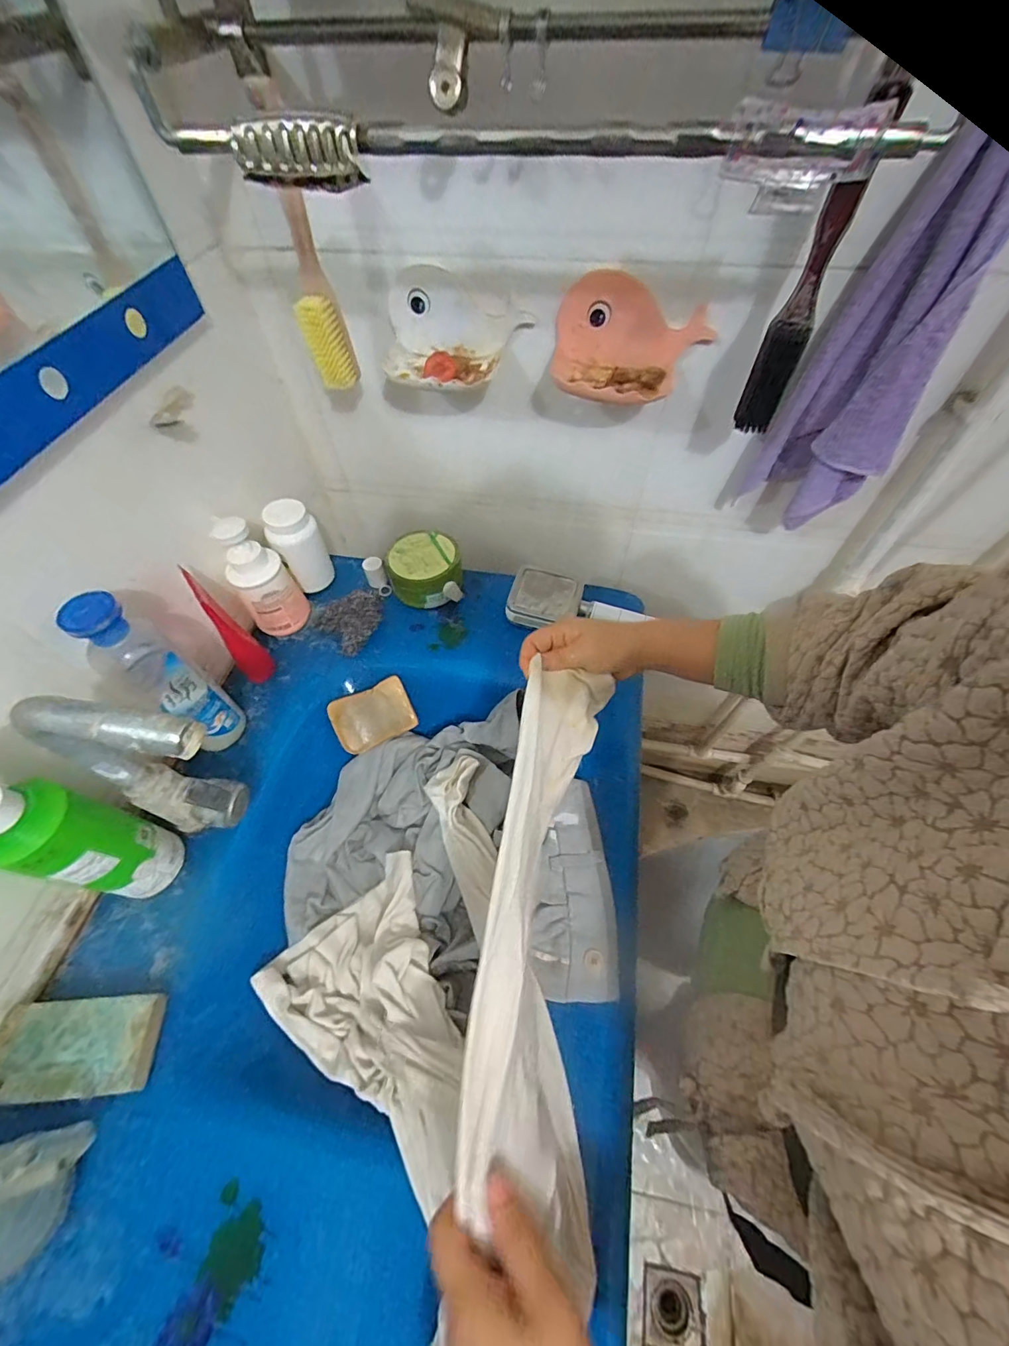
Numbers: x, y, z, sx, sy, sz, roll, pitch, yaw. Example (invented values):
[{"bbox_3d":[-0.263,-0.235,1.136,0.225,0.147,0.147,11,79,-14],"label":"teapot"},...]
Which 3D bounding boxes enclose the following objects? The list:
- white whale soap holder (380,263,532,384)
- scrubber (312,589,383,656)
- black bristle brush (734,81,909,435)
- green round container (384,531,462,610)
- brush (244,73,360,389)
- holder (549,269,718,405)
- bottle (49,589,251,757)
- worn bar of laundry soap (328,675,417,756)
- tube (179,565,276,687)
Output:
[{"bbox_3d":[-0.060,-0.372,0.521,0.167,0.083,0.082,9,58,7],"label":"white whale soap holder"},{"bbox_3d":[-0.205,-0.071,0.660,0.098,0.039,0.082,-35,63,-20],"label":"scrubber"},{"bbox_3d":[0.277,-0.348,0.441,0.039,0.246,0.055,22,60,15],"label":"black bristle brush"},{"bbox_3d":[-0.113,-0.144,0.686,0.100,0.074,0.100,-1,57,1],"label":"green round container"},{"bbox_3d":[-0.196,-0.404,0.468,0.043,0.224,0.033,1,57,2],"label":"brush"},{"bbox_3d":[0.131,-0.342,0.495,0.165,0.091,0.069,8,58,6],"label":"holder"},{"bbox_3d":[-0.339,0.009,0.479,0.047,0.217,0.062,32,63,20],"label":"bottle"},{"bbox_3d":[-0.174,0.057,0.628,0.105,0.017,0.075,-24,92,-1],"label":"worn bar of laundry soap"},{"bbox_3d":[-0.325,-0.049,0.563,0.040,0.151,0.050,-39,64,-21],"label":"tube"}]

